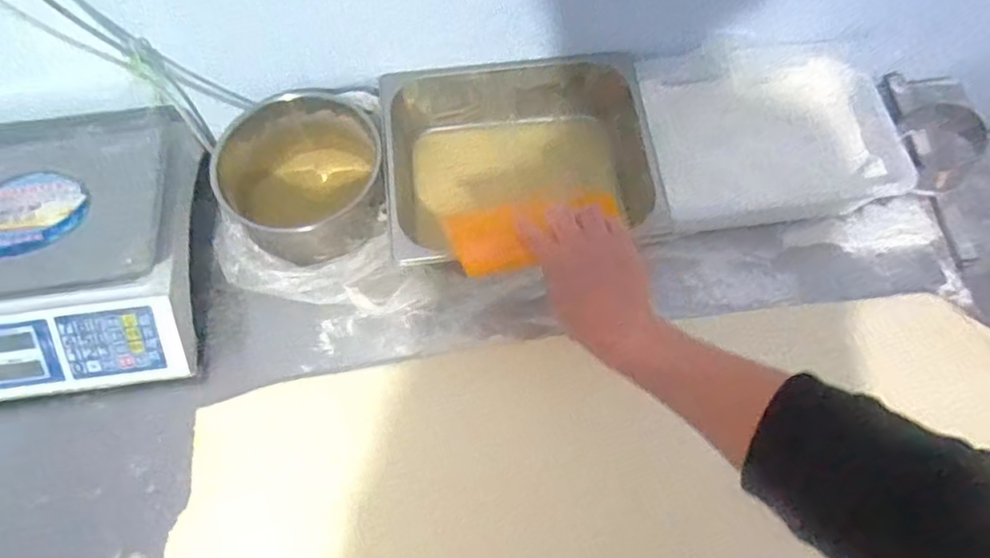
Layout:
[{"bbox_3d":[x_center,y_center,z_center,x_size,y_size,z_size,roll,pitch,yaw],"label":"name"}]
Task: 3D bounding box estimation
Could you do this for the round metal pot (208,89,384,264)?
[{"bbox_3d":[-0.230,-0.122,0.742,0.187,0.128,0.178,0,66,1],"label":"round metal pot"}]

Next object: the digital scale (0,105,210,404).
[{"bbox_3d":[-0.526,-0.028,0.705,0.344,0.106,0.319,-8,69,-2],"label":"digital scale"}]

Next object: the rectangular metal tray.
[{"bbox_3d":[0.030,-0.145,0.748,0.313,0.097,0.251,-9,69,-3],"label":"rectangular metal tray"}]

